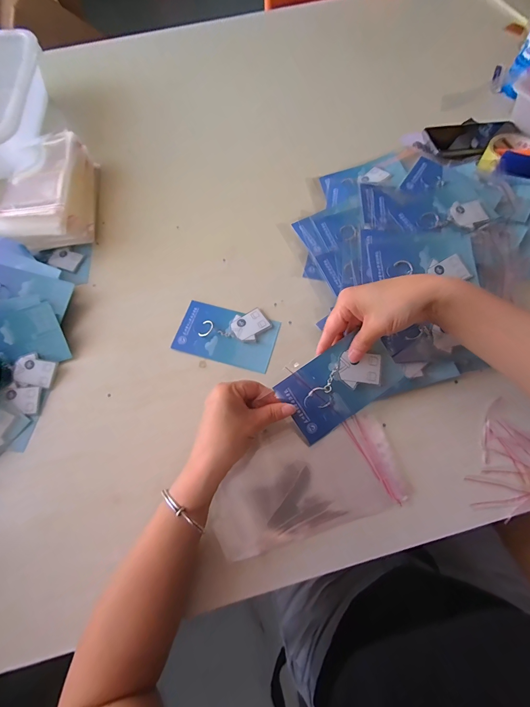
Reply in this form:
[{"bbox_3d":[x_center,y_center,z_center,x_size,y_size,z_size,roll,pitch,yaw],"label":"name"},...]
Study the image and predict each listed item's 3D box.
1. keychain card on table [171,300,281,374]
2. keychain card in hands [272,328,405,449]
[{"bbox_3d":[-0.053,-0.027,0.426,0.134,0.011,0.082,15,68,9],"label":"keychain card on table"},{"bbox_3d":[0.086,0.033,0.348,0.134,0.011,0.080,-34,98,-4],"label":"keychain card in hands"}]

